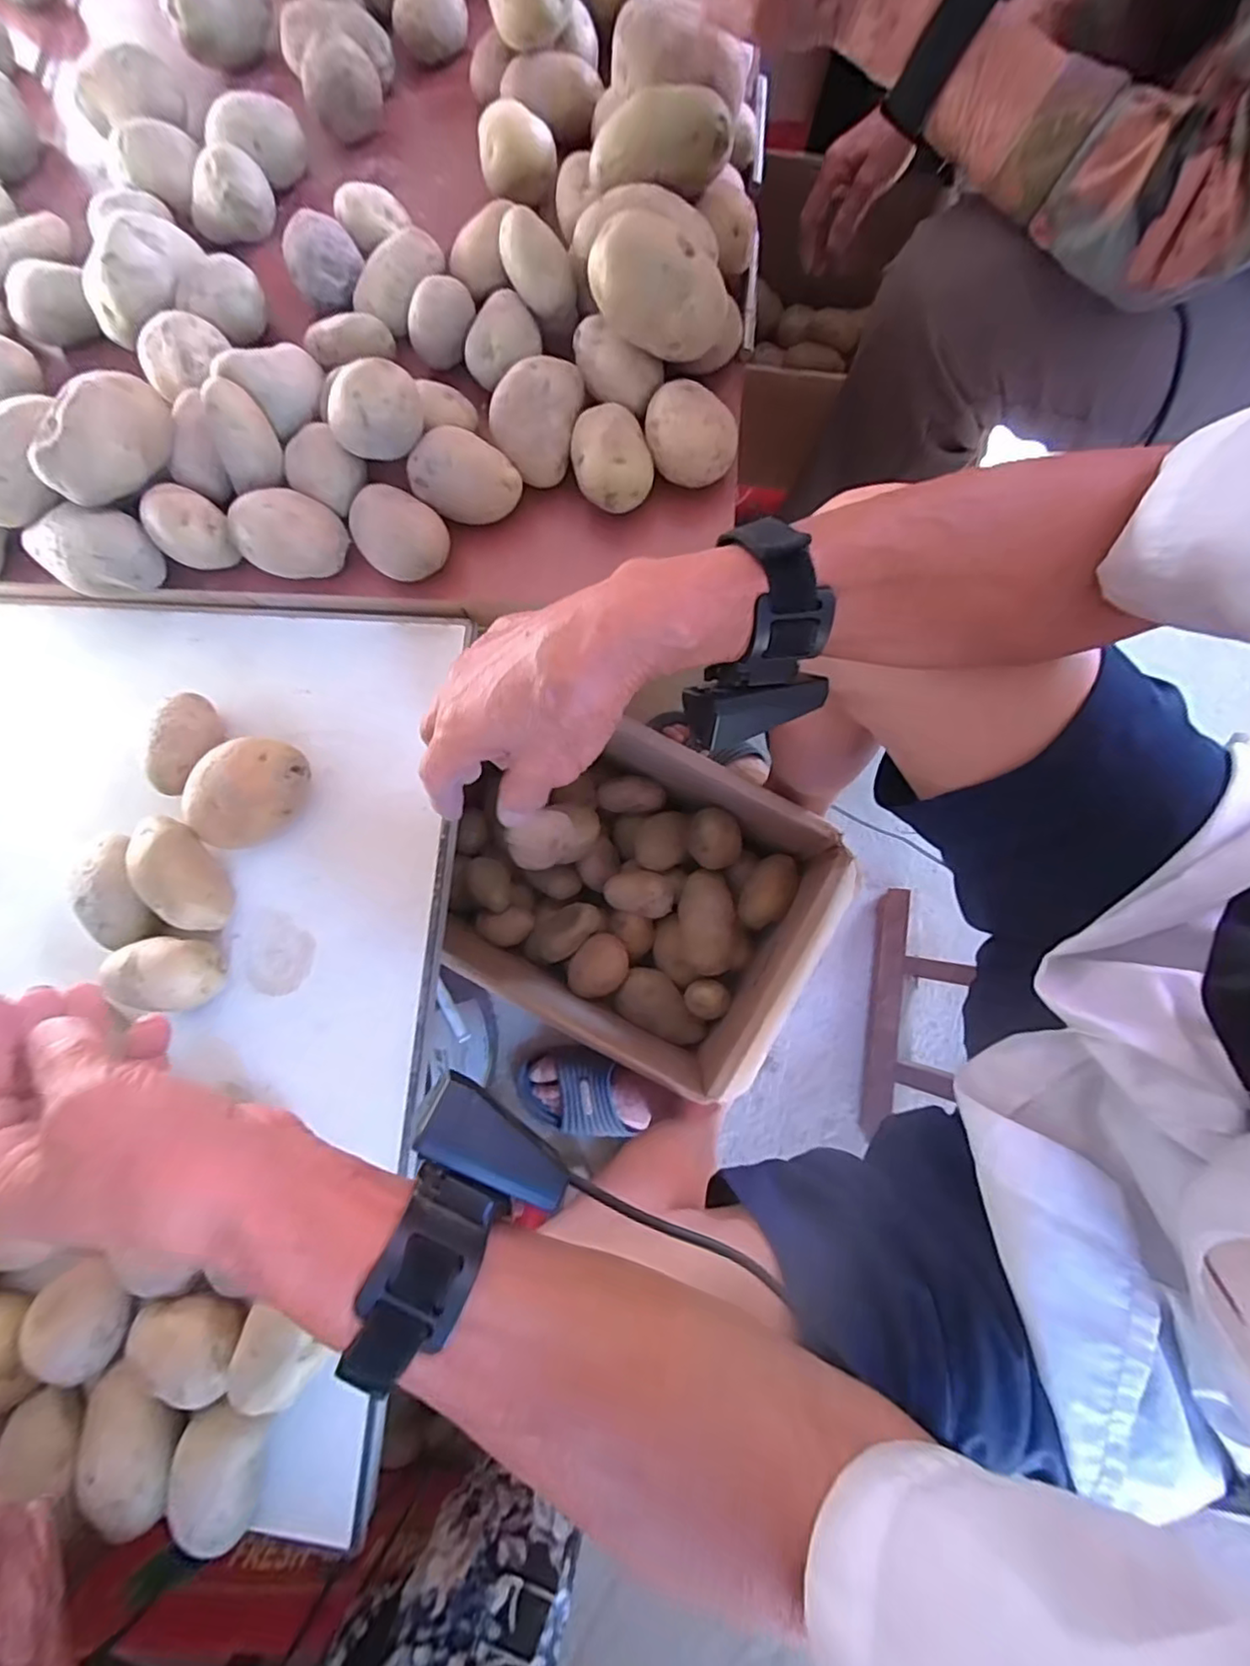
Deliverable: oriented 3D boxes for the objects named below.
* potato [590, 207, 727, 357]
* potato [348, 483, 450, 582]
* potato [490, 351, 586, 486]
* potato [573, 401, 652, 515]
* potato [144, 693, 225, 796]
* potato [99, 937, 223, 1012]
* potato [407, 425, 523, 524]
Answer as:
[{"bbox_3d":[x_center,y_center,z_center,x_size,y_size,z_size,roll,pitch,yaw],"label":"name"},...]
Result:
[{"bbox_3d":[0.020,-0.338,0.391,0.080,0.067,0.050,21,81,5],"label":"potato"},{"bbox_3d":[-0.153,-0.202,0.424,0.055,0.044,0.061,-34,81,-5],"label":"potato"},{"bbox_3d":[-0.061,-0.284,0.429,0.055,0.047,0.071,13,80,3],"label":"potato"},{"bbox_3d":[-0.010,-0.253,0.426,0.052,0.042,0.064,-12,80,-1],"label":"potato"},{"bbox_3d":[-0.297,-0.059,0.428,0.039,0.041,0.069,15,81,4],"label":"potato"},{"bbox_3d":[-0.297,0.091,0.403,0.063,0.043,0.044,-5,80,0],"label":"potato"},{"bbox_3d":[-0.108,-0.242,0.426,0.072,0.045,0.044,11,80,3],"label":"potato"}]

